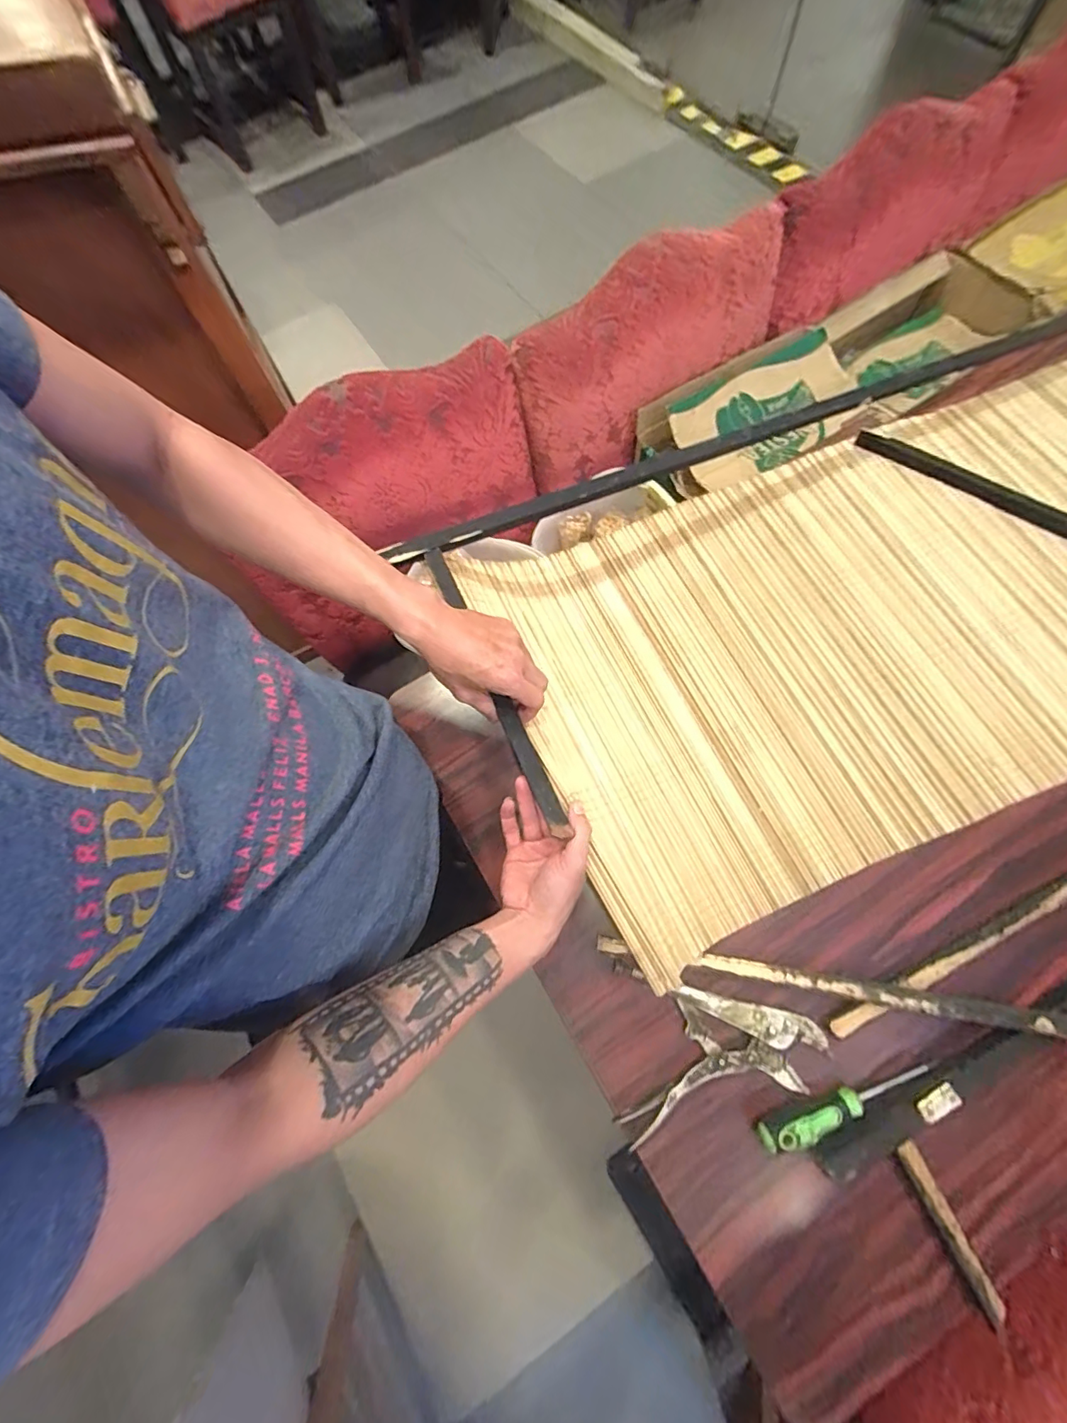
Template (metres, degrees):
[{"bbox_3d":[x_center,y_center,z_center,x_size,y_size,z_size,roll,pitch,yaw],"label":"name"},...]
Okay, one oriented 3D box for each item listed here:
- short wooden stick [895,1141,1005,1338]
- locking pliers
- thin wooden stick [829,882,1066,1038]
[{"bbox_3d":[0.377,0.465,0.448,0.020,0.005,0.135,-23,72,-5],"label":"short wooden stick"},{"bbox_3d":[0.180,0.359,0.502,0.210,0.016,0.146,11,72,6],"label":"locking pliers"},{"bbox_3d":[0.466,0.243,0.526,0.360,0.013,0.020,-26,72,-6],"label":"thin wooden stick"}]

